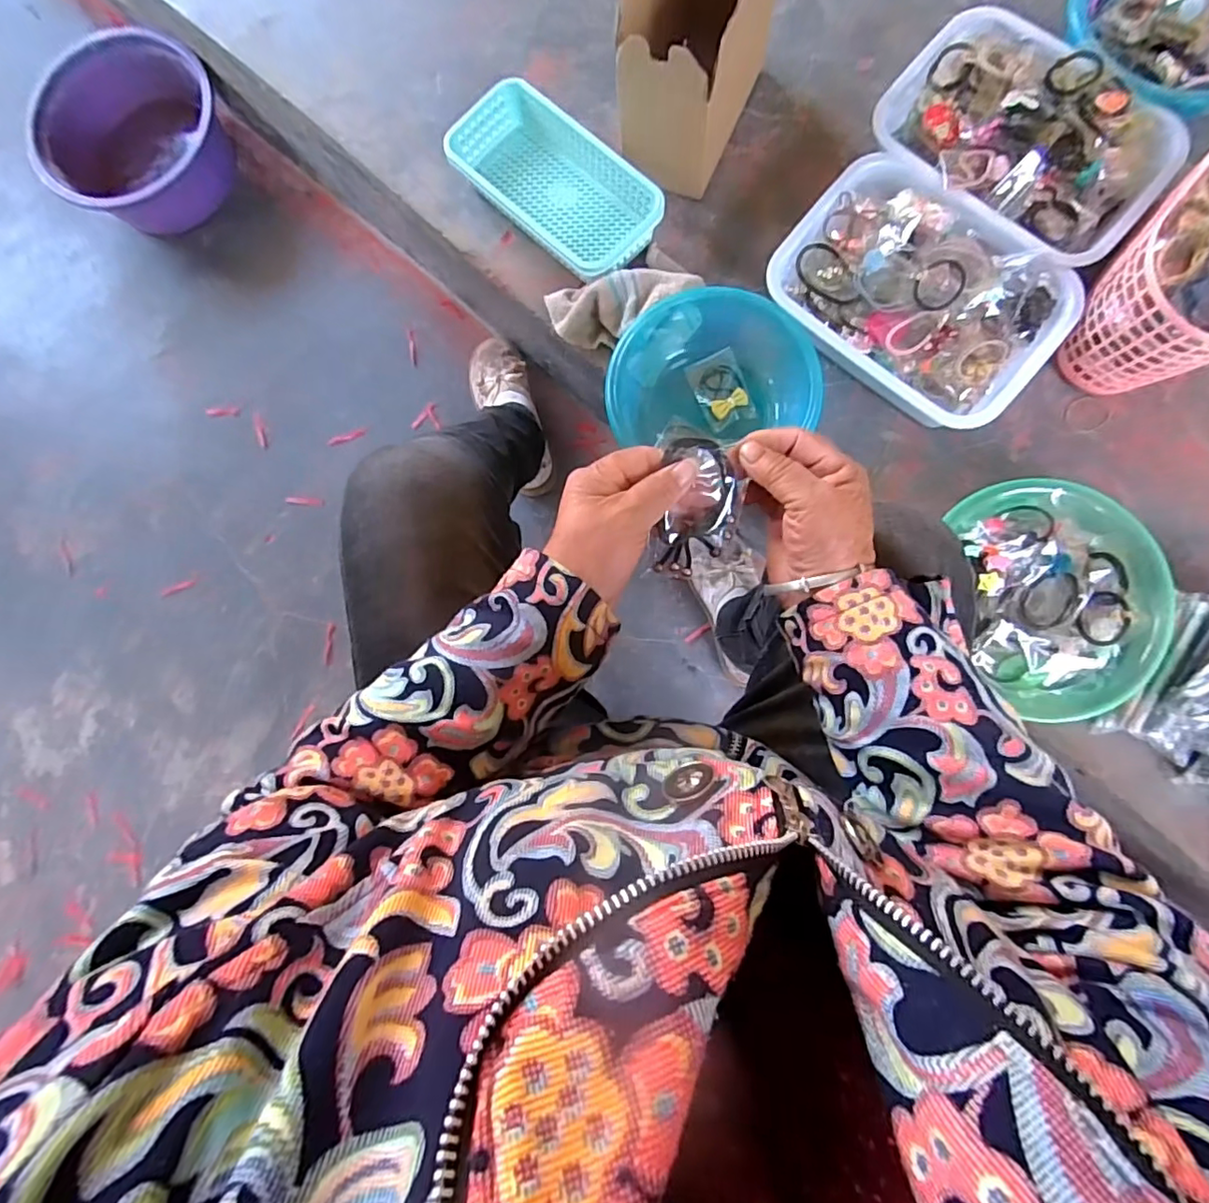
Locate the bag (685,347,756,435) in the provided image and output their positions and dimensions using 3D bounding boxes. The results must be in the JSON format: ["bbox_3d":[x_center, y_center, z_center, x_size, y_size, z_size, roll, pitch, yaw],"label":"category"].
[{"bbox_3d":[0.138,-0.248,0.682,0.056,0.012,0.086,-23,83,1],"label":"bag"}]

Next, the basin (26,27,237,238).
[{"bbox_3d":[-0.723,-0.716,0.891,0.215,0.119,0.274,38,89,7],"label":"basin"}]

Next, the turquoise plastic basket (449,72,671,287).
[{"bbox_3d":[-0.056,-0.494,0.696,0.257,0.061,0.129,42,88,7],"label":"turquoise plastic basket"}]

